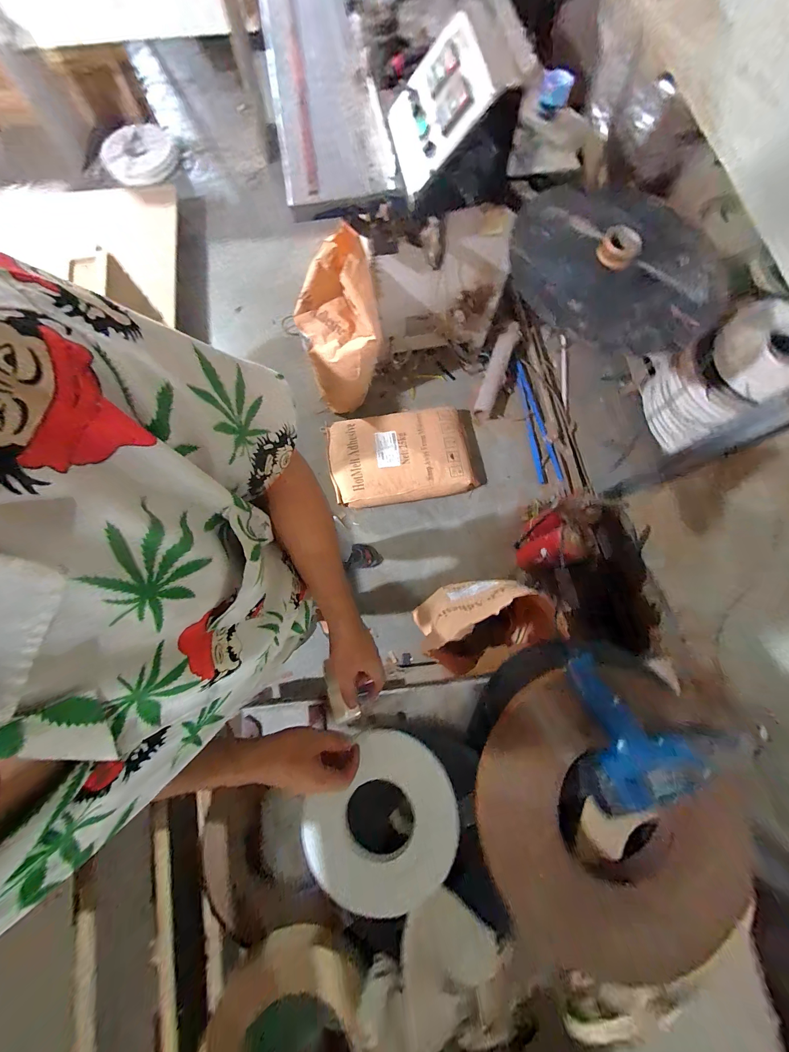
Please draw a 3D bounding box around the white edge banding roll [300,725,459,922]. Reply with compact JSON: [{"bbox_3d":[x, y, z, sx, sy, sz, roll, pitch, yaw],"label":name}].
[{"bbox_3d":[-0.027,0.474,0.539,0.246,0.019,0.252,-3,80,10],"label":"white edge banding roll"}]

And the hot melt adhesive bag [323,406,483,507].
[{"bbox_3d":[0.052,-0.336,1.565,0.714,0.108,0.437,-8,76,-2],"label":"hot melt adhesive bag"}]

